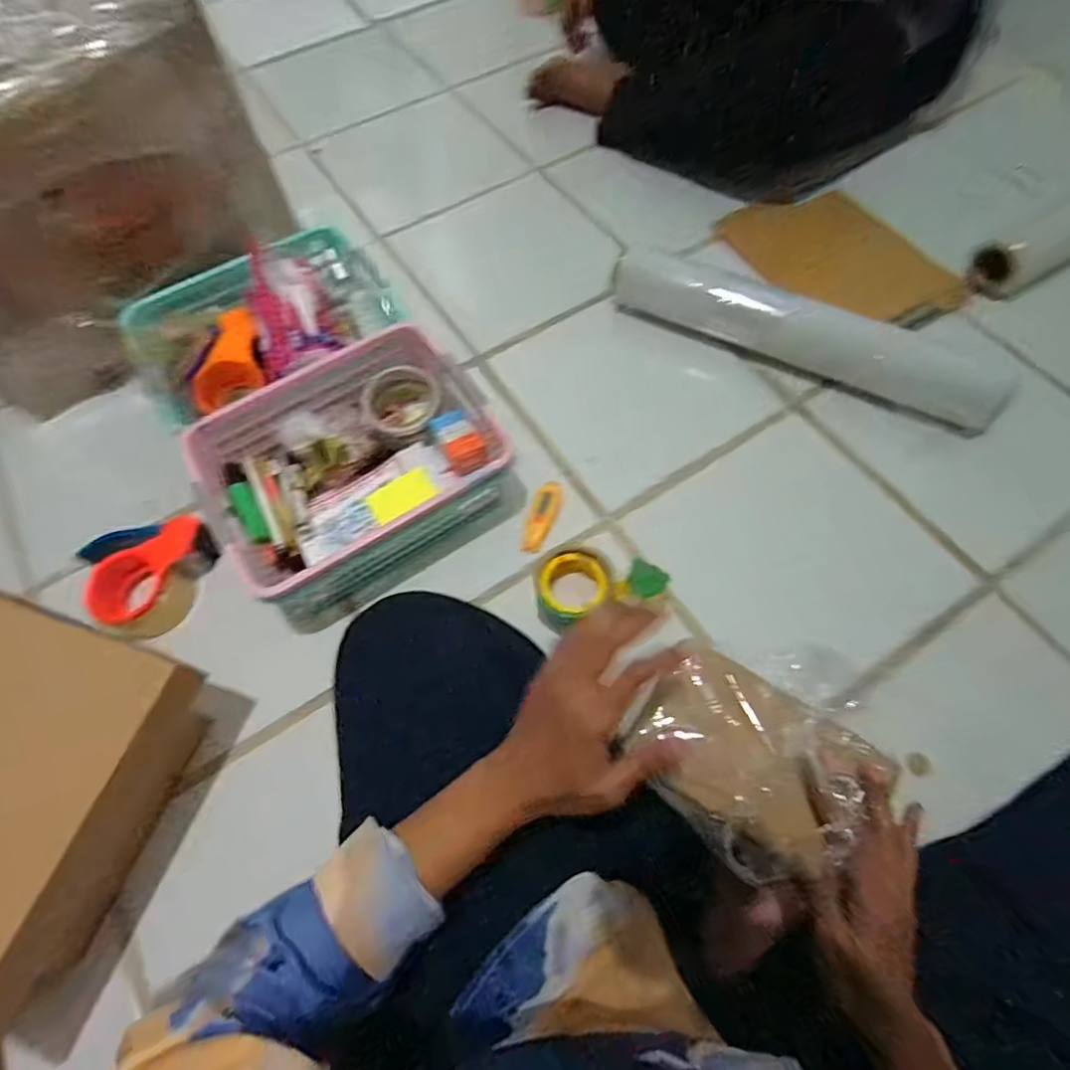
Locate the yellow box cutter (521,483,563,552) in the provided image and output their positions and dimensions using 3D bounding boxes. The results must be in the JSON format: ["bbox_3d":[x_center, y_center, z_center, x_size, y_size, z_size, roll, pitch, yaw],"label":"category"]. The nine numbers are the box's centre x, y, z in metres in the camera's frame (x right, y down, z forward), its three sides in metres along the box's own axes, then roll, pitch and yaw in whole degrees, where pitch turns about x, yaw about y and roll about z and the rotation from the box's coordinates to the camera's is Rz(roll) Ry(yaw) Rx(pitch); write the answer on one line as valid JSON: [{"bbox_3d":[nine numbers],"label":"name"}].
[{"bbox_3d":[0.009,-0.025,0.695,0.031,0.007,0.101,13,65,8],"label":"yellow box cutter"}]

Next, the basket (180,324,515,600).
[{"bbox_3d":[-0.216,-0.086,0.675,0.293,0.099,0.253,-31,67,-13],"label":"basket"}]

